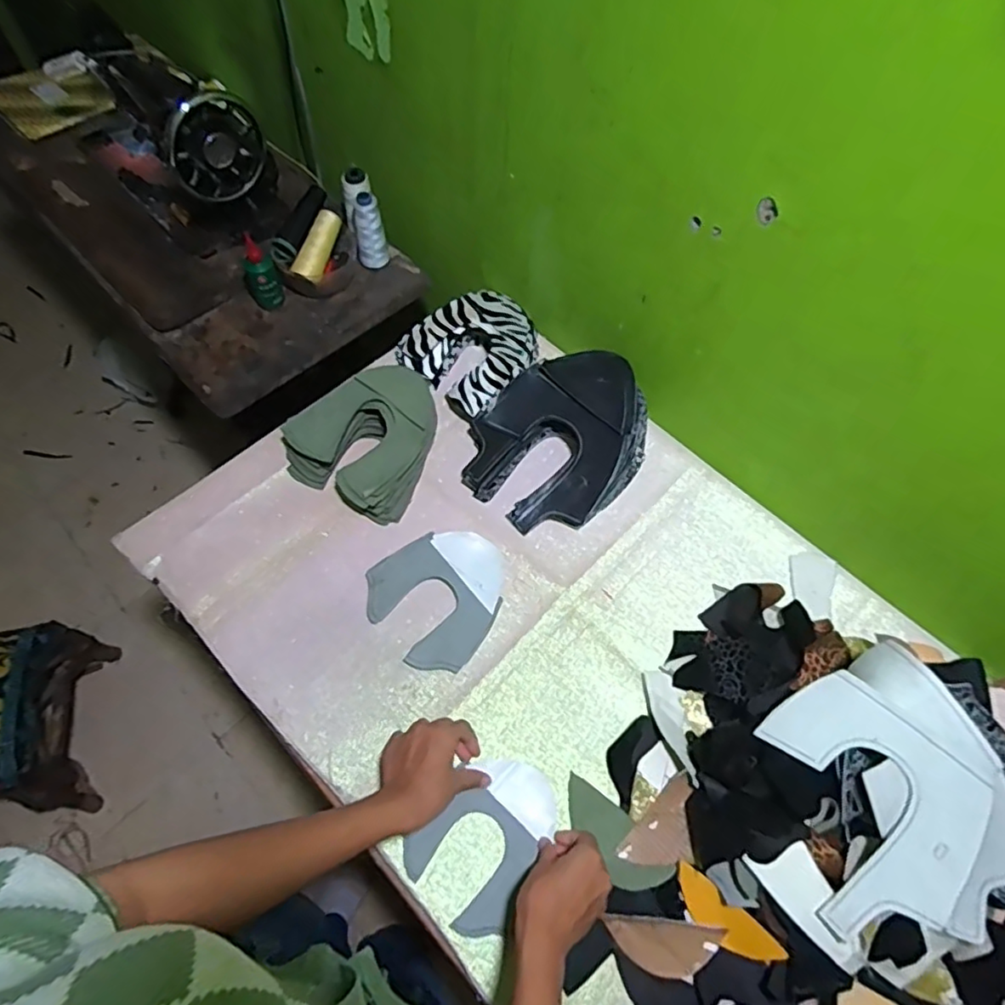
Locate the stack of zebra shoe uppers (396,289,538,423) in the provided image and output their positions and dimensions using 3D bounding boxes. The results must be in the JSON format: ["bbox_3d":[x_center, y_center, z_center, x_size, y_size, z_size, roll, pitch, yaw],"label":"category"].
[{"bbox_3d":[-0.041,-0.211,0.838,0.162,0.067,0.163,39,67,16],"label":"stack of zebra shoe uppers"}]

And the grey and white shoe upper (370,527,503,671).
[{"bbox_3d":[-0.073,0.101,0.708,0.148,0.018,0.160,34,66,14],"label":"grey and white shoe upper"}]

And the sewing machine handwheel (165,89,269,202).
[{"bbox_3d":[-0.387,-0.485,0.833,0.024,0.123,0.134,34,66,14],"label":"sewing machine handwheel"}]

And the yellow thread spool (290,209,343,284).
[{"bbox_3d":[-0.273,-0.382,0.905,0.035,0.036,0.116,19,78,7],"label":"yellow thread spool"}]

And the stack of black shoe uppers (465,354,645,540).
[{"bbox_3d":[0.076,-0.089,0.768,0.241,0.094,0.193,-40,71,-20],"label":"stack of black shoe uppers"}]

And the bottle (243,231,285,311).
[{"bbox_3d":[-0.351,-0.331,0.878,0.047,0.084,0.047,-23,66,-14],"label":"bottle"}]

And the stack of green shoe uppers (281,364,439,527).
[{"bbox_3d":[-0.170,-0.093,0.776,0.180,0.067,0.187,28,65,12],"label":"stack of green shoe uppers"}]

